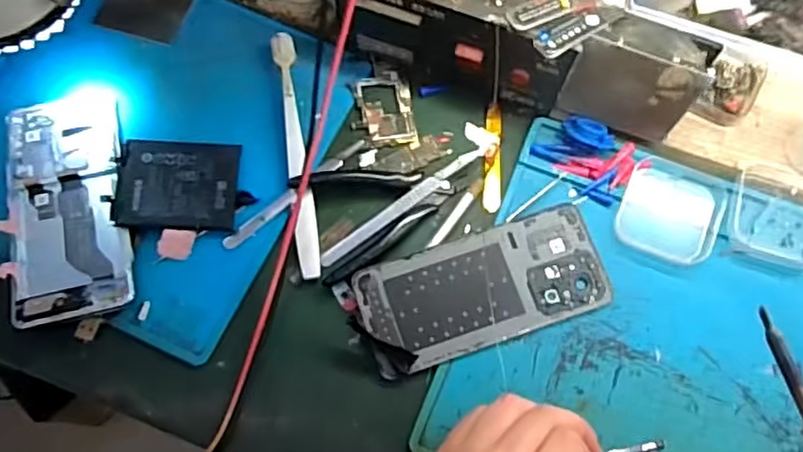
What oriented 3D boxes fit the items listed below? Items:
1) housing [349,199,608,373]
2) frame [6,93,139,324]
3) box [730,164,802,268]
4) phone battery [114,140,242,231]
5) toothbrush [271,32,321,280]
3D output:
[{"bbox_3d":[0.054,0.040,0.416,0.155,0.008,0.071,-18,70,-7],"label":"housing"},{"bbox_3d":[-0.226,-0.018,0.434,0.073,0.011,0.164,-13,69,-5],"label":"frame"},{"bbox_3d":[0.256,-0.010,0.431,0.066,0.015,0.069,14,69,5],"label":"box"},{"bbox_3d":[-0.150,-0.028,0.436,0.078,0.004,0.062,1,71,-12],"label":"phone battery"},{"bbox_3d":[-0.073,-0.054,0.447,0.015,0.017,0.184,-8,69,-3],"label":"toothbrush"}]

